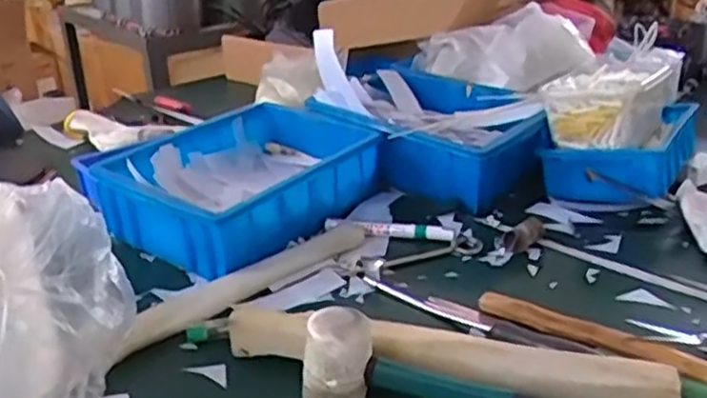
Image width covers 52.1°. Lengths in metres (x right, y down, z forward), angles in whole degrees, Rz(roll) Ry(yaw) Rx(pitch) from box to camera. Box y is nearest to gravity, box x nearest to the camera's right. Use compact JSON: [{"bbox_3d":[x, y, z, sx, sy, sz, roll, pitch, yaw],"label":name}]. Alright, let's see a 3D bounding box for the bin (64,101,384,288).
[{"bbox_3d":[-0.117,-0.017,0.802,0.200,0.089,0.273,17,30,37],"label":"bin"}]

